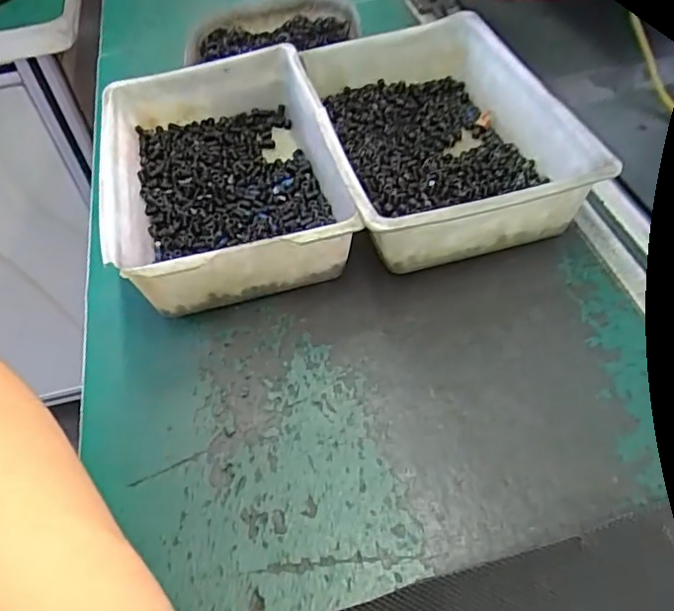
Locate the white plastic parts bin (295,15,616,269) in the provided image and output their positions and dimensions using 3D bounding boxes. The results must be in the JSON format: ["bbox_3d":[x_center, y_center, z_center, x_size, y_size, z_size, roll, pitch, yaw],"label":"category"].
[{"bbox_3d":[0.065,-0.106,0.369,0.139,0.056,0.199,-14,51,-4],"label":"white plastic parts bin"}]

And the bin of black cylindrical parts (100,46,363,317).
[{"bbox_3d":[-0.073,-0.083,0.372,0.136,0.054,0.200,-15,51,-5],"label":"bin of black cylindrical parts"}]

